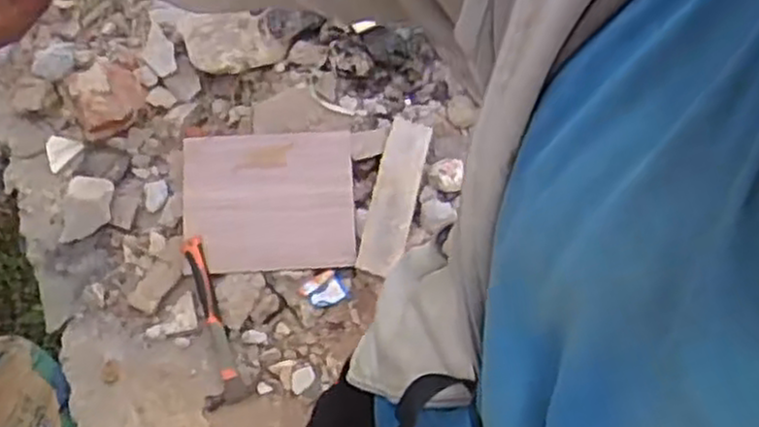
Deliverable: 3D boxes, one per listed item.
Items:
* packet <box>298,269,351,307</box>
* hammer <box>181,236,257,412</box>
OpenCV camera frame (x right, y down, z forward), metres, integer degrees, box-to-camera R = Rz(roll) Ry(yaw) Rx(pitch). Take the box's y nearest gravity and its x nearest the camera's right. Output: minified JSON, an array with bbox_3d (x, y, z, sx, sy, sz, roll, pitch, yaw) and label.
[{"bbox_3d":[-0.111,0.154,1.532,0.095,0.021,0.066,-19,65,-6],"label":"packet"},{"bbox_3d":[-0.336,0.213,1.495,0.097,0.029,0.335,-17,81,-5],"label":"hammer"}]

